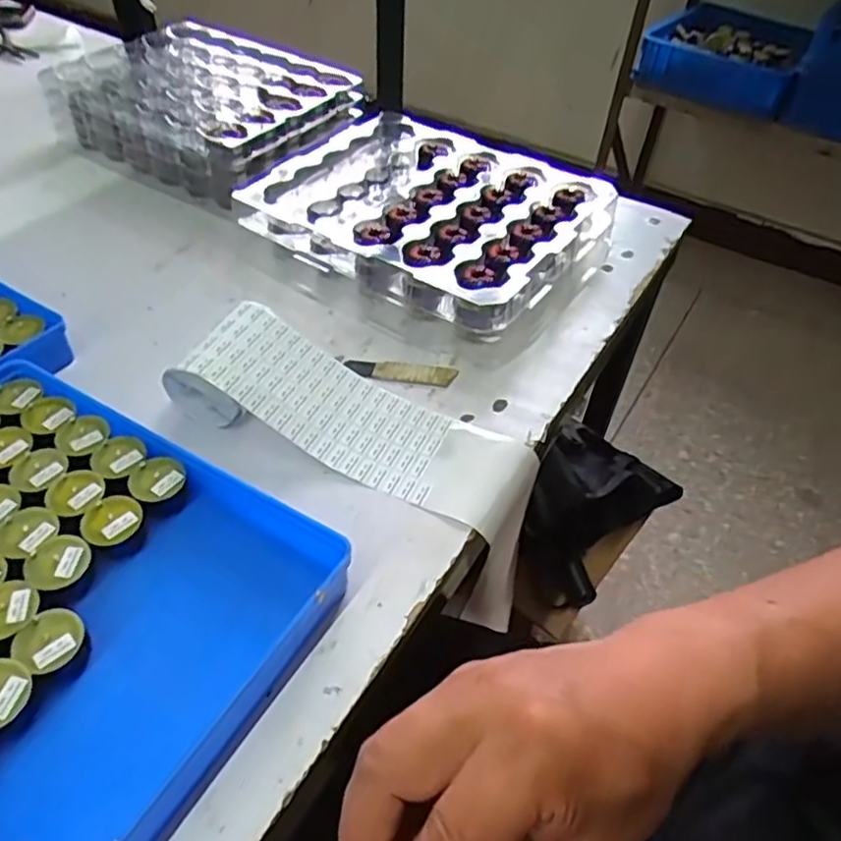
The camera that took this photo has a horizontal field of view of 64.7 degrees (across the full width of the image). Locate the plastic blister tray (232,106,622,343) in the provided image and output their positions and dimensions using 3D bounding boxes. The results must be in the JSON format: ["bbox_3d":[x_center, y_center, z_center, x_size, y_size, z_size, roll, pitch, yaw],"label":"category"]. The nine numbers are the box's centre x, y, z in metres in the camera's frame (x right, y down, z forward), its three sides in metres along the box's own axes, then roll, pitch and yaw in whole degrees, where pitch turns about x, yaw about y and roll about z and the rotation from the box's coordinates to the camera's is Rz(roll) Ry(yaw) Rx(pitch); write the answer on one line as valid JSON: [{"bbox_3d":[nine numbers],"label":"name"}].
[{"bbox_3d":[-0.015,-0.222,0.678,0.369,0.065,0.255,29,52,22],"label":"plastic blister tray"}]

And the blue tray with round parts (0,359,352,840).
[{"bbox_3d":[-0.234,0.093,0.396,0.315,0.036,0.226,26,51,19],"label":"blue tray with round parts"}]

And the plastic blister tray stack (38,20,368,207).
[{"bbox_3d":[-0.255,-0.384,0.807,0.292,0.072,0.242,27,51,20],"label":"plastic blister tray stack"}]

